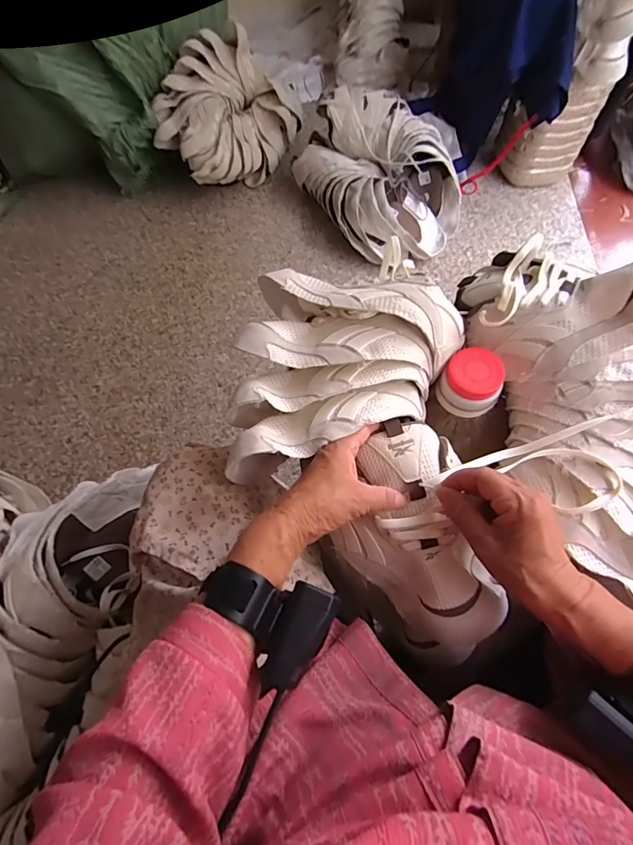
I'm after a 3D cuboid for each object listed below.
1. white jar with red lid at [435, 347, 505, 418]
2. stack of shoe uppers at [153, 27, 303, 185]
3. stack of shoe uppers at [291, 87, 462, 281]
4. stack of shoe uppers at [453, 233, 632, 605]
[{"bbox_3d":[0.167,-0.042,0.459,0.062,0.048,0.062,-1,64,3],"label":"white jar with red lid"},{"bbox_3d":[-0.211,-0.800,1.134,0.249,0.251,0.403,39,72,19],"label":"stack of shoe uppers"},{"bbox_3d":[0.156,-0.596,1.042,0.303,0.207,0.407,-37,68,-14],"label":"stack of shoe uppers"},{"bbox_3d":[0.273,-0.042,0.405,0.185,0.102,0.364,-16,64,-5],"label":"stack of shoe uppers"}]

